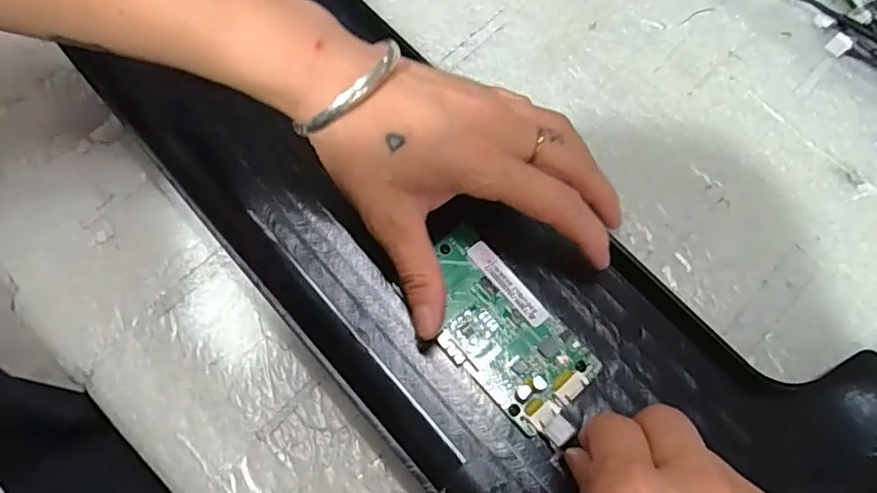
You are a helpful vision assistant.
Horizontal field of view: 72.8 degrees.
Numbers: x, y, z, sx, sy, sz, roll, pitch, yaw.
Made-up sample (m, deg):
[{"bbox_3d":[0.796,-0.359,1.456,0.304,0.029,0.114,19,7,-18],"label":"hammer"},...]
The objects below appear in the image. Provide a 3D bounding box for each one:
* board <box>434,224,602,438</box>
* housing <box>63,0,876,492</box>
[{"bbox_3d":[0.027,0.037,0.275,0.047,0.009,0.092,-41,76,-15],"label":"board"},{"bbox_3d":[-0.011,-0.034,0.292,0.186,0.053,0.489,-41,75,-15],"label":"housing"}]

